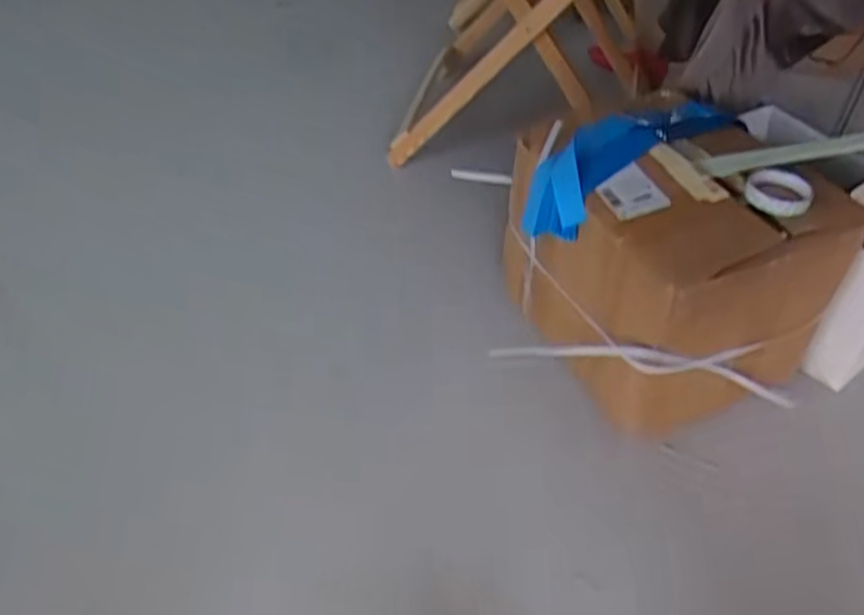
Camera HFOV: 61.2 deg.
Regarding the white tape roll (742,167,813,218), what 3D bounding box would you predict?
[{"bbox_3d":[0.461,-0.154,0.974,0.081,0.019,0.089,1,43,-1],"label":"white tape roll"}]

